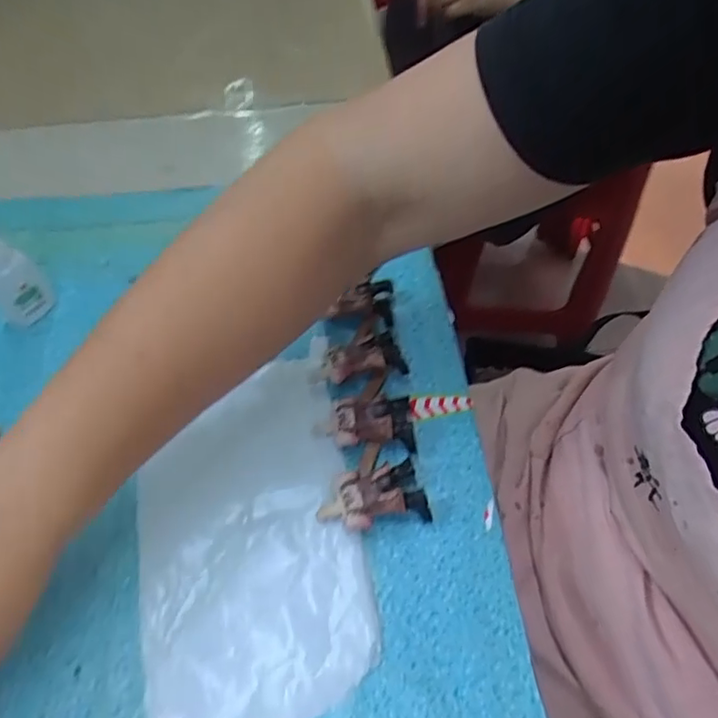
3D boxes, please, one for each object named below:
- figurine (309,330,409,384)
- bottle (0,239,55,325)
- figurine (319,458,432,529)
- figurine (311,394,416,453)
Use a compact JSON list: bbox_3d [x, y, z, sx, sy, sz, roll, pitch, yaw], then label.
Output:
[{"bbox_3d":[-0.001,0.000,0.381,0.058,0.028,0.036,-10,57,-8],"label":"figurine"},{"bbox_3d":[-0.217,-0.050,0.379,0.032,0.057,0.024,-34,63,-21],"label":"bottle"},{"bbox_3d":[0.007,0.079,0.334,0.059,0.021,0.033,-11,57,-9],"label":"figurine"},{"bbox_3d":[0.003,0.037,0.359,0.058,0.020,0.037,1,56,-1],"label":"figurine"}]

